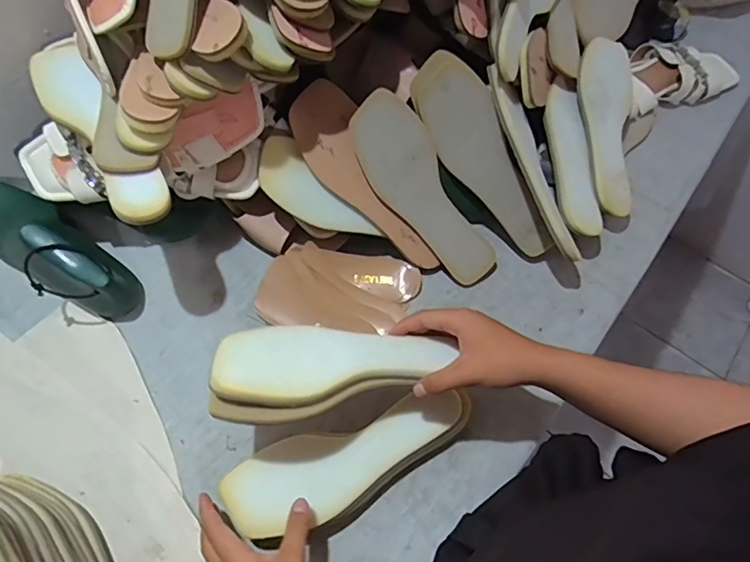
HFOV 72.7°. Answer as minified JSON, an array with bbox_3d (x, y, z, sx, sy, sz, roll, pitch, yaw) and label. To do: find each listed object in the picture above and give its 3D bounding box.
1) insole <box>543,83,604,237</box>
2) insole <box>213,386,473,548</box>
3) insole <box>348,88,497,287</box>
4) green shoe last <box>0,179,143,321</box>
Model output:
[{"bbox_3d":[0.246,-0.155,0.640,0.047,0.029,0.198,-6,79,-3],"label":"insole"},{"bbox_3d":[-0.019,0.174,0.491,0.238,0.036,0.082,-19,66,-11],"label":"insole"},{"bbox_3d":[0.052,-0.095,0.573,0.078,0.012,0.233,-31,106,9],"label":"insole"},{"bbox_3d":[-0.376,-0.039,0.586,0.246,0.090,0.078,32,68,14],"label":"green shoe last"}]

